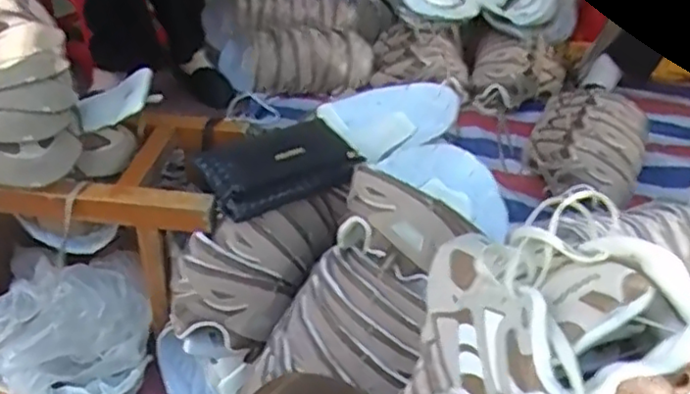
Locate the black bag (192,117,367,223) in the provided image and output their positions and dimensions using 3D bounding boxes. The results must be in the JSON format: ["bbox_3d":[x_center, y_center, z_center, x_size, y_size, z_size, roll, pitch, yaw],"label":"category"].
[{"bbox_3d":[-0.080,-0.041,0.865,0.203,0.031,0.100,-20,81,-25],"label":"black bag"}]

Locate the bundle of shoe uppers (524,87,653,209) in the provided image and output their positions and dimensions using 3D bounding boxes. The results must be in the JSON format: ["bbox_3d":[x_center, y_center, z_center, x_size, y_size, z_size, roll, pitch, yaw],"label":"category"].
[{"bbox_3d":[0.486,-0.109,1.323,0.221,0.122,0.337,15,38,19],"label":"bundle of shoe uppers"}]

